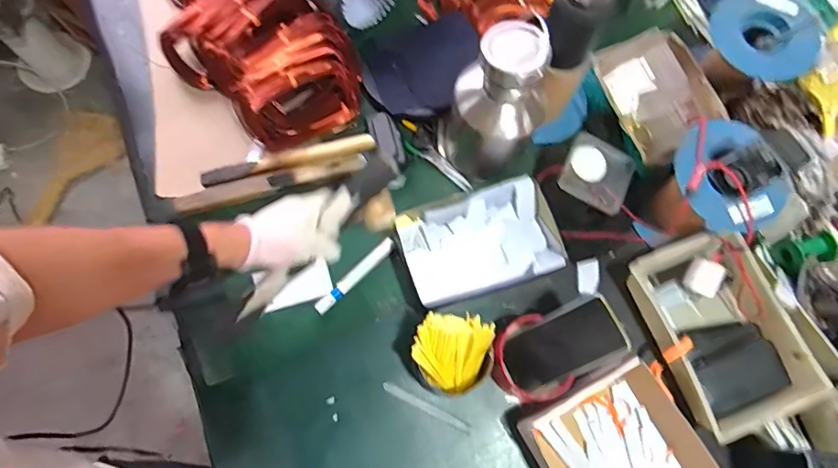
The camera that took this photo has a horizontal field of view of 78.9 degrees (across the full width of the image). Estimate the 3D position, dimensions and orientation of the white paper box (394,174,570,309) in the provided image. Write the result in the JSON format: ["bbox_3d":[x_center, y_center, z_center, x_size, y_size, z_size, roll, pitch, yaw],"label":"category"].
[{"bbox_3d":[0.091,0.016,0.724,0.224,0.052,0.141,-15,73,-6],"label":"white paper box"}]

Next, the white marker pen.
[{"bbox_3d":[-0.089,0.059,0.717,0.140,0.015,0.016,-43,79,-14],"label":"white marker pen"}]

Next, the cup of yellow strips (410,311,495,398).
[{"bbox_3d":[0.042,0.158,0.656,0.098,0.091,0.092,1,74,-2],"label":"cup of yellow strips"}]

